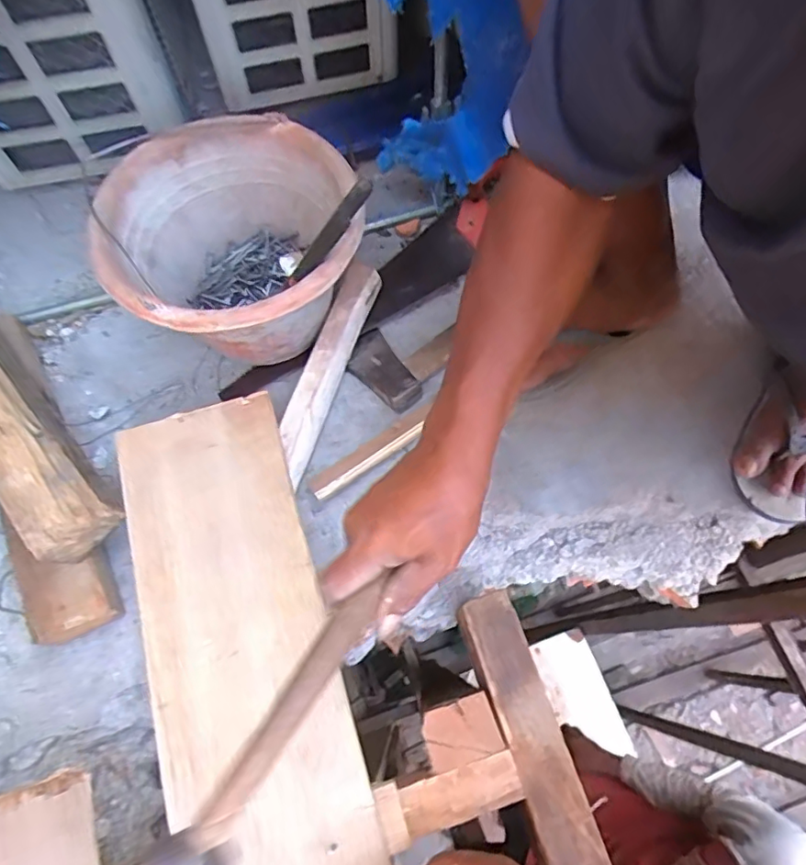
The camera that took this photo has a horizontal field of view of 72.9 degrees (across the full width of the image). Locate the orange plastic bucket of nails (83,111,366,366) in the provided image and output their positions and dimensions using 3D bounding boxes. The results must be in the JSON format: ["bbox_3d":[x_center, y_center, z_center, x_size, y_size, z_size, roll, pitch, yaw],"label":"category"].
[{"bbox_3d":[-0.165,-0.182,0.557,0.239,0.164,0.233,0,68,0],"label":"orange plastic bucket of nails"}]

